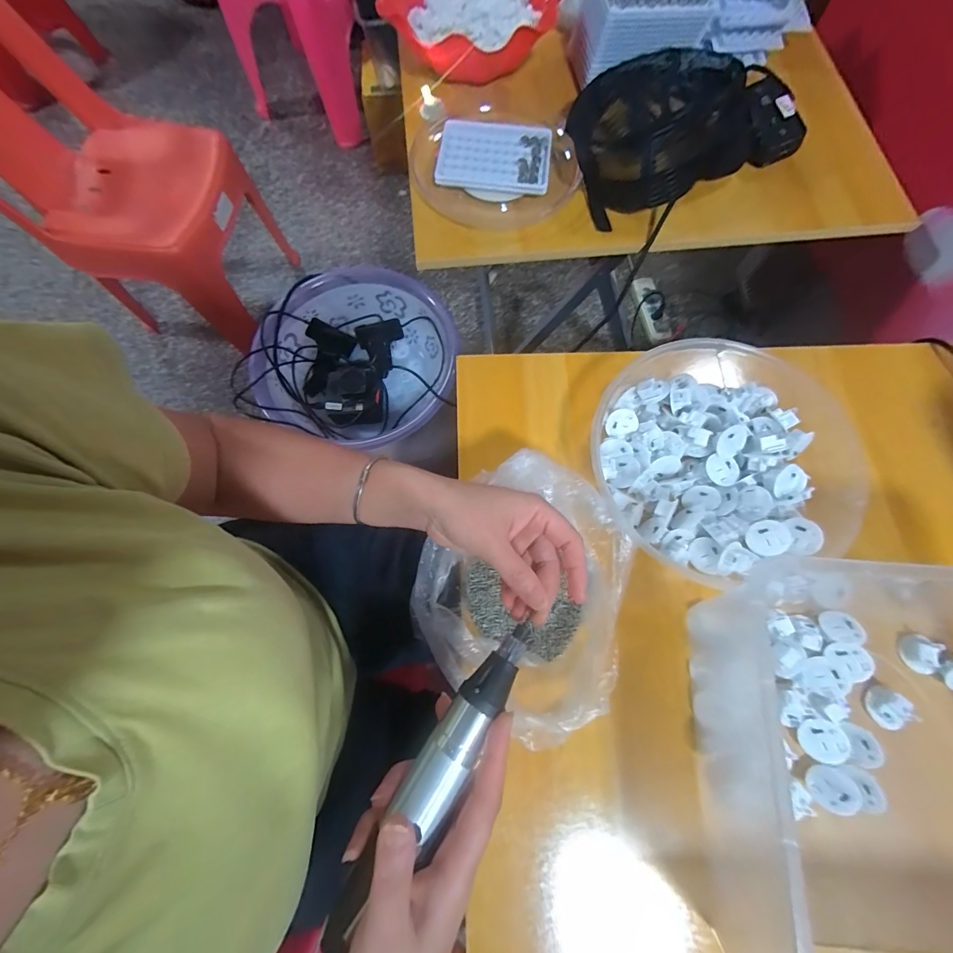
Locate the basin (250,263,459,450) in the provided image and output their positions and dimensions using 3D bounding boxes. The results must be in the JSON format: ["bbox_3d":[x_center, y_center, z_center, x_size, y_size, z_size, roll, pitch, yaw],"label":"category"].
[{"bbox_3d":[-0.184,-0.193,0.647,0.248,0.090,0.242,29,75,9],"label":"basin"}]

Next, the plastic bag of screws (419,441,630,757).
[{"bbox_3d":[0.037,0.096,0.359,0.178,0.059,0.225,10,73,4],"label":"plastic bag of screws"}]

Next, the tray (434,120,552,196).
[{"bbox_3d":[0.021,-0.387,0.496,0.132,0.015,0.100,7,73,3],"label":"tray"}]

